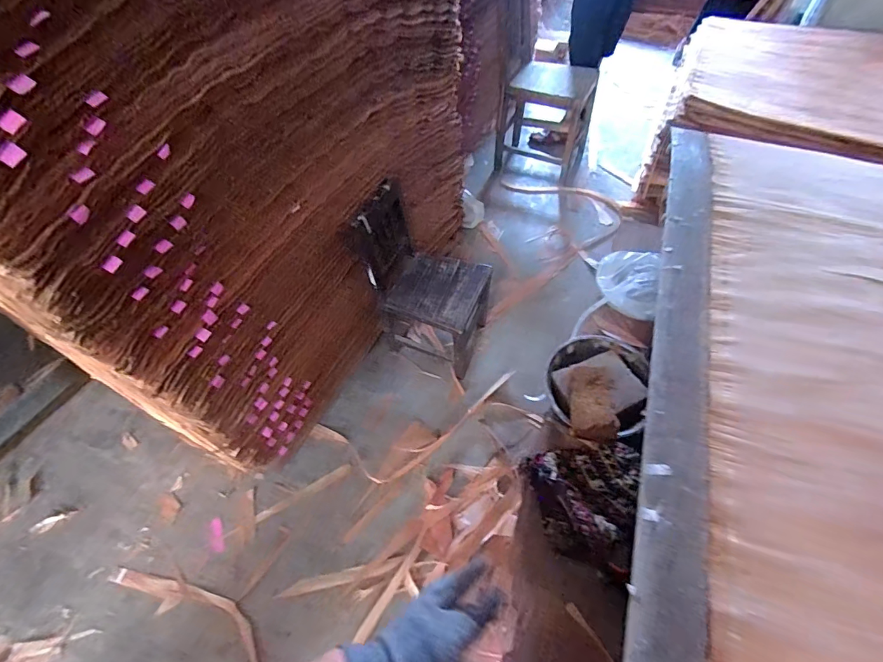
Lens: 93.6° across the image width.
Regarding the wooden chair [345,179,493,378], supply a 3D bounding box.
[{"bbox_3d":[-0.046,-0.159,1.438,0.373,0.593,0.289,22,57,17],"label":"wooden chair"}]

